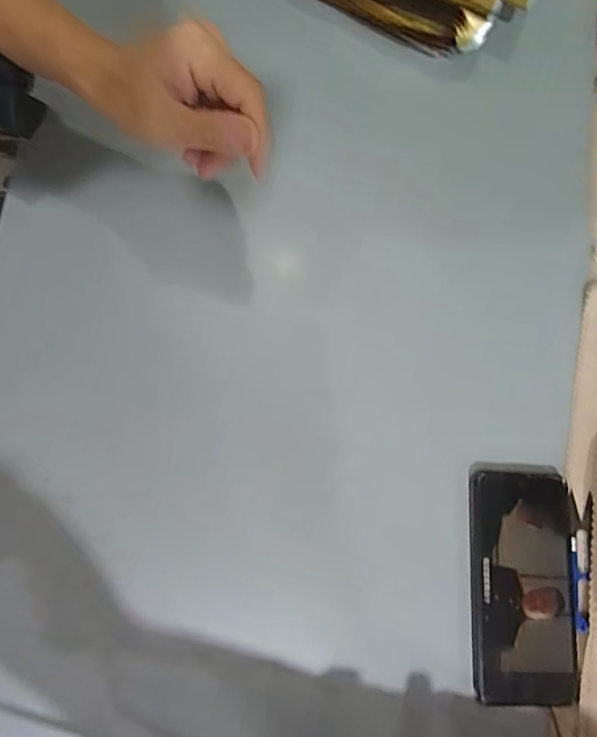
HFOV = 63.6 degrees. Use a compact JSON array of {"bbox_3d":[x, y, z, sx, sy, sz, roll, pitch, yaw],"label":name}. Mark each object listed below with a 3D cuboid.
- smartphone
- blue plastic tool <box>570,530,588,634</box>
[{"bbox_3d":[0.172,0.165,0.367,0.079,0.010,0.165,3,78,-5],"label":"smartphone"},{"bbox_3d":[0.219,0.166,0.378,0.014,0.006,0.073,7,78,-4],"label":"blue plastic tool"}]

